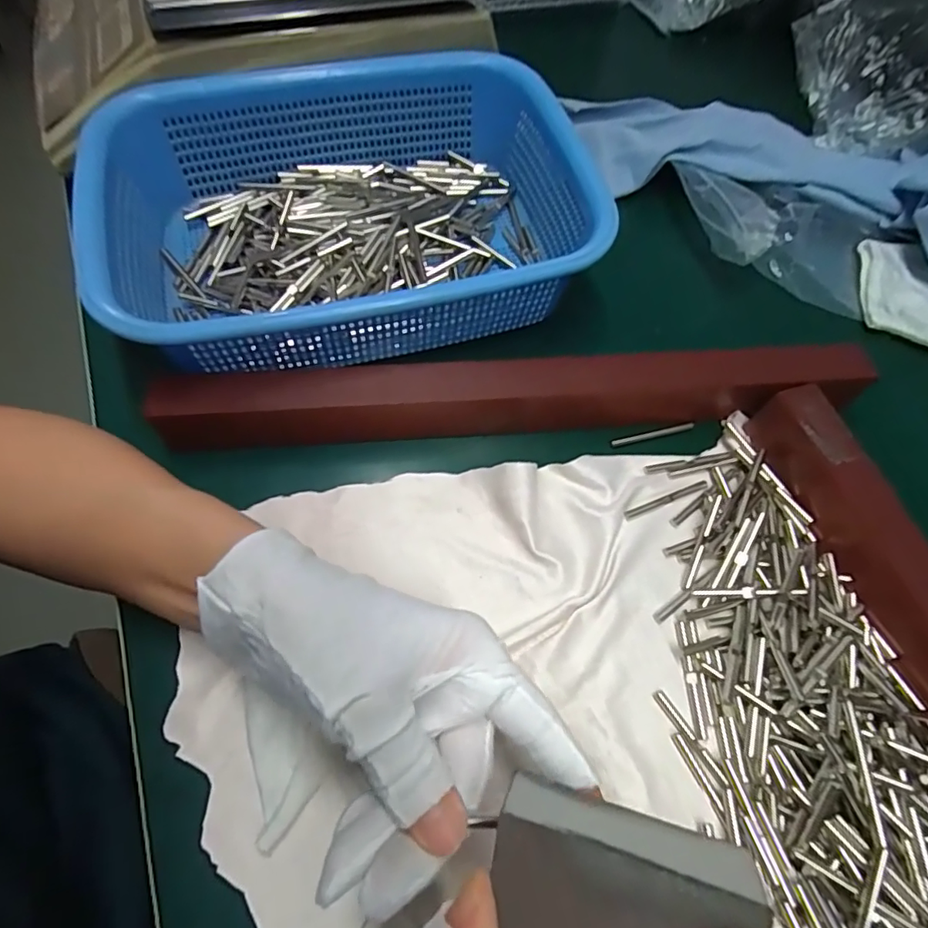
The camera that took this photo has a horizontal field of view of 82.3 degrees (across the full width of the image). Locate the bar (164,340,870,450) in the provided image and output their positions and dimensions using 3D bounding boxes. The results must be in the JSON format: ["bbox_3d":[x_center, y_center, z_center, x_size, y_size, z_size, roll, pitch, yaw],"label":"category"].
[{"bbox_3d":[0.034,-0.039,0.299,0.381,0.044,0.027,-4,66,-3],"label":"bar"}]

